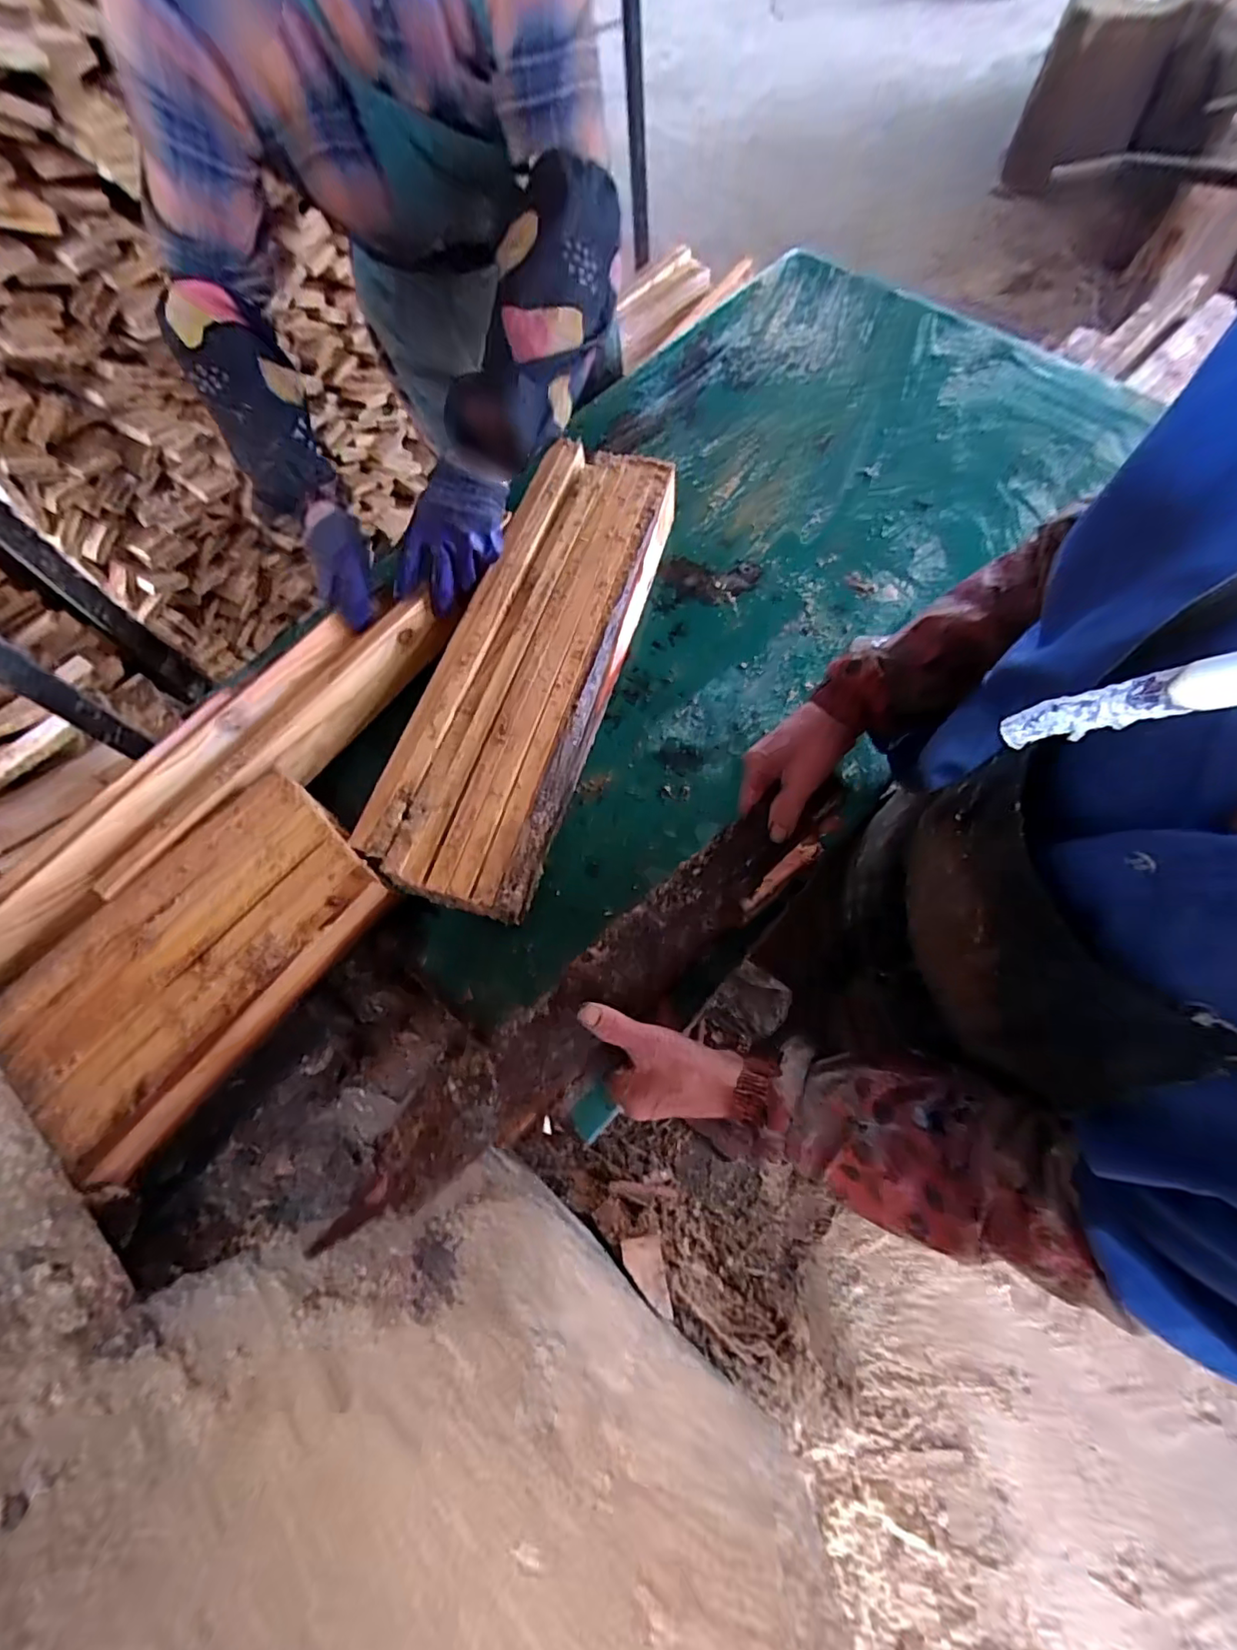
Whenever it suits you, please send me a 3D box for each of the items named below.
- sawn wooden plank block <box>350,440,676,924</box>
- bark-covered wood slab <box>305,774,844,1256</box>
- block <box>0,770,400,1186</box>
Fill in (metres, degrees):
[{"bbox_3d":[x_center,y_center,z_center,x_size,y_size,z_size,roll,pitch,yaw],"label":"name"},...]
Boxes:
[{"bbox_3d":[-0.085,-0.179,0.621,0.174,0.074,0.549,17,69,9],"label":"sawn wooden plank block"},{"bbox_3d":[-0.015,0.148,0.490,0.523,0.044,0.075,-40,84,-8],"label":"bark-covered wood slab"},{"bbox_3d":[-0.349,0.106,0.485,0.178,0.040,0.286,37,73,16],"label":"block"}]

